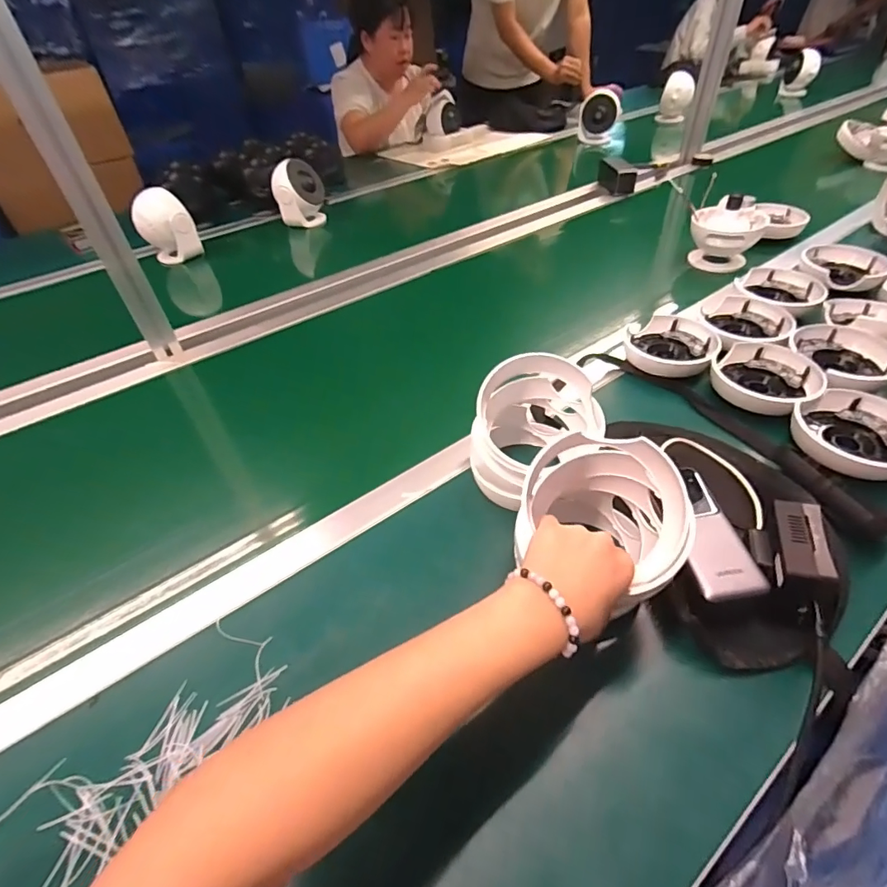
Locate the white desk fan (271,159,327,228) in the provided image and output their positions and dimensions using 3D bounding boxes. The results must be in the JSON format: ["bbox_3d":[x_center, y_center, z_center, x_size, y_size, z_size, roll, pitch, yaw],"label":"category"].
[{"bbox_3d":[-0.340,-0.588,1.130,0.107,0.133,0.107,-12,44,-8],"label":"white desk fan"}]

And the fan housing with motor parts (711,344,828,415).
[{"bbox_3d":[0.389,-0.080,0.578,0.094,0.031,0.110,-32,50,-25],"label":"fan housing with motor parts"}]

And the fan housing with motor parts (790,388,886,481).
[{"bbox_3d":[0.430,-0.010,0.506,0.111,0.035,0.111,-3,44,2],"label":"fan housing with motor parts"}]

